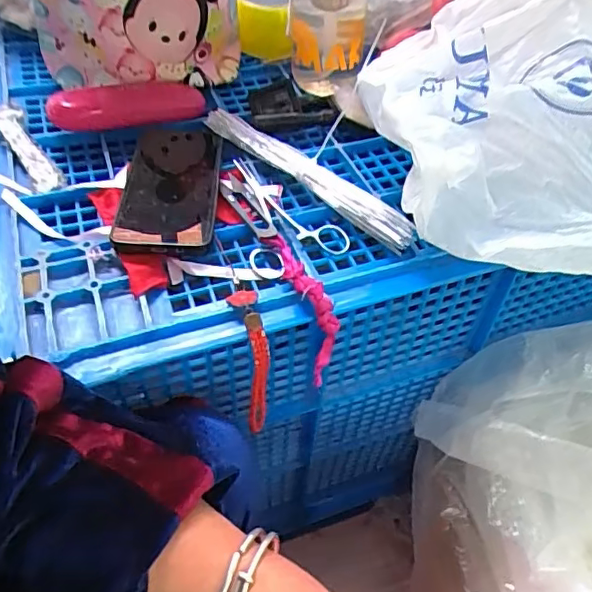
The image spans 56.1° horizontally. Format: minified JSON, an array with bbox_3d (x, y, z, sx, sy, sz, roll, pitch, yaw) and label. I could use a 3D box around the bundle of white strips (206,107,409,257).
[{"bbox_3d":[0.007,-0.112,0.512,0.030,0.028,0.252,-37,61,-28],"label":"bundle of white strips"}]

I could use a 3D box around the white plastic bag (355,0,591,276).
[{"bbox_3d":[0.203,-0.137,0.447,0.300,0.089,0.230,8,90,4],"label":"white plastic bag"}]

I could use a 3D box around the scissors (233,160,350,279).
[{"bbox_3d":[-0.023,-0.077,0.490,0.087,0.016,0.144,-23,55,-20],"label":"scissors"}]

